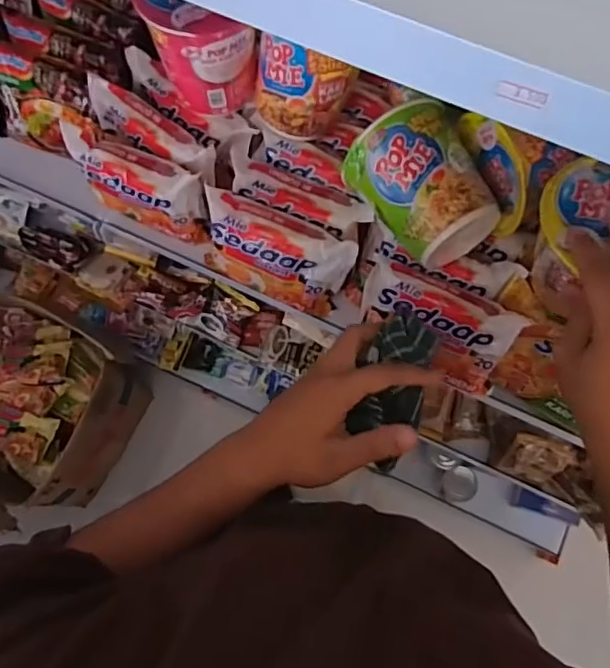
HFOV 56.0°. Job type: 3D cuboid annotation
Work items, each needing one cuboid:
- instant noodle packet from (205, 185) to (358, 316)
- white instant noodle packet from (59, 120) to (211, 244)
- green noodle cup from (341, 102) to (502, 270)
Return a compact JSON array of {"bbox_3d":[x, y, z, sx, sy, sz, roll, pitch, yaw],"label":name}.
[{"bbox_3d":[-0.030,-0.074,0.558,0.147,0.101,0.042,18,43,3],"label":"instant noodle packet"},{"bbox_3d":[-0.166,-0.148,0.576,0.136,0.091,0.048,27,77,8],"label":"white instant noodle packet"},{"bbox_3d":[0.101,-0.123,0.487,0.086,0.082,0.116,-35,77,-8],"label":"green noodle cup"}]

